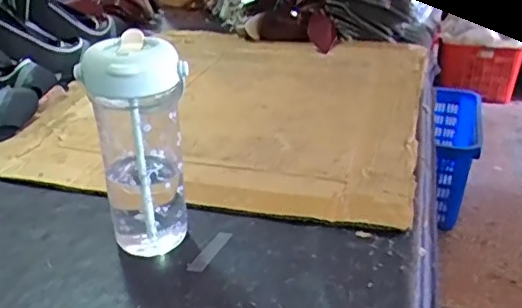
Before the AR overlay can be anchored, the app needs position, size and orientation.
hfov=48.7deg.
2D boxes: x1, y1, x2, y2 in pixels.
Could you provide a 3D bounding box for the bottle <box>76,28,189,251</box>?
[{"bbox_3d":[-0.120,0.000,0.574,0.066,0.221,0.073,18,30,35],"label":"bottle"}]

